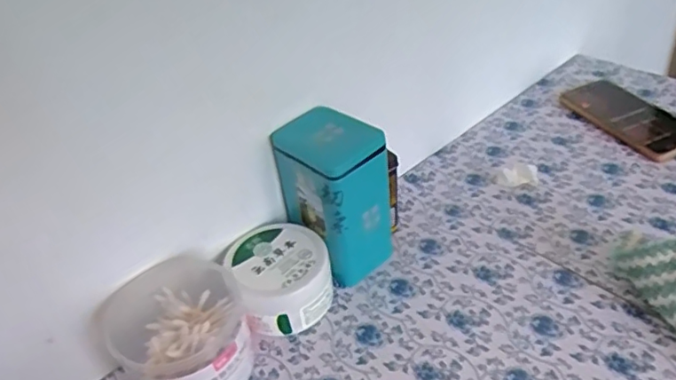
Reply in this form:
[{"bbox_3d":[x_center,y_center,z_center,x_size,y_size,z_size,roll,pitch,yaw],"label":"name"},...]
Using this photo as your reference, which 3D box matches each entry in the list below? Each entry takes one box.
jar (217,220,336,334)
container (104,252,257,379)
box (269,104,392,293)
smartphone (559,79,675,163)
[{"bbox_3d":[-0.052,0.080,0.526,0.083,0.058,0.084,-5,38,4],"label":"jar"},{"bbox_3d":[-0.124,0.120,0.472,0.104,0.072,0.099,-5,38,4],"label":"container"},{"bbox_3d":[-0.002,0.005,0.539,0.078,0.150,0.089,-34,45,-29],"label":"box"},{"bbox_3d":[0.349,-0.090,0.700,0.076,0.016,0.167,-17,39,-12],"label":"smartphone"}]

